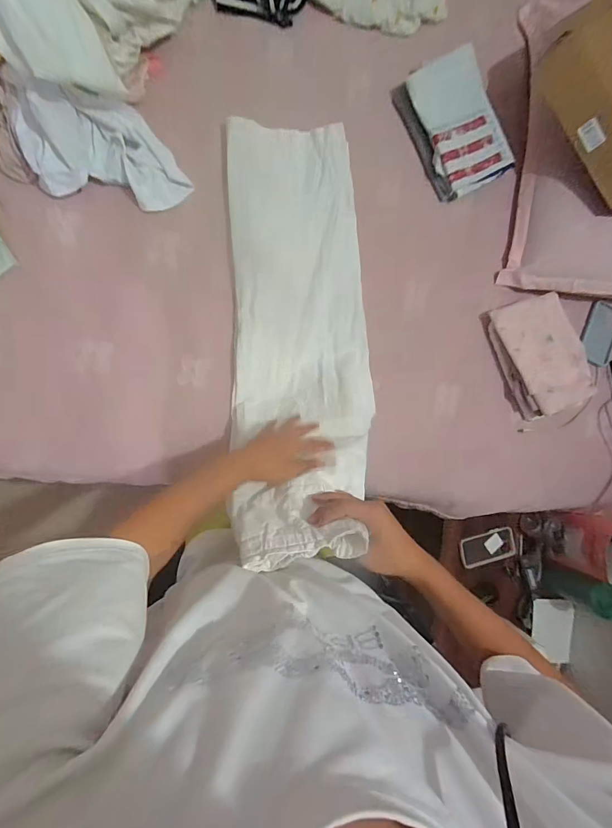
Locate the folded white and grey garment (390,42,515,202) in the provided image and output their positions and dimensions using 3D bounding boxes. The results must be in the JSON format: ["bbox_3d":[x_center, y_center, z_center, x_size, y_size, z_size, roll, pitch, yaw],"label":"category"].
[{"bbox_3d":[0.329,-0.632,0.830,0.179,0.058,0.274,-29,94,-9],"label":"folded white and grey garment"}]

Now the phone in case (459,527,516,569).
[{"bbox_3d":[0.465,0.341,0.969,0.147,0.017,0.071,-11,91,-10],"label":"phone in case"}]

